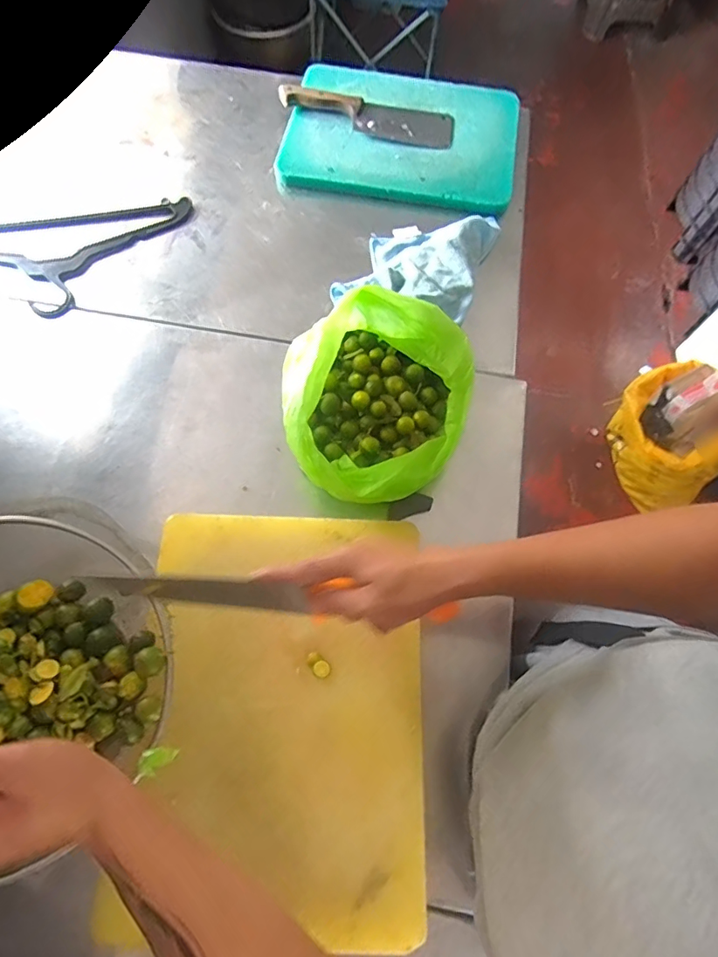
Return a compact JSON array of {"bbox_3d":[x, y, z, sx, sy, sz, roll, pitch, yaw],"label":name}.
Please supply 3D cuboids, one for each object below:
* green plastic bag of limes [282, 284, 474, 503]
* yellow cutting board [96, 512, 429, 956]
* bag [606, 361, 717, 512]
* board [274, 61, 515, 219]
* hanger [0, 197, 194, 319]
[{"bbox_3d":[0.020,-0.096,0.603,0.220,0.124,0.252,12,70,4],"label":"green plastic bag of limes"},{"bbox_3d":[-0.079,0.230,0.514,0.288,0.019,0.394,2,69,-2],"label":"yellow cutting board"},{"bbox_3d":[0.871,-0.122,1.389,0.322,0.397,0.257,36,71,13],"label":"bag"},{"bbox_3d":[0.076,-0.601,0.851,0.388,0.025,0.298,12,70,4],"label":"board"},{"bbox_3d":[-0.444,-0.334,0.745,0.383,0.011,0.192,-12,70,-5],"label":"hanger"}]

